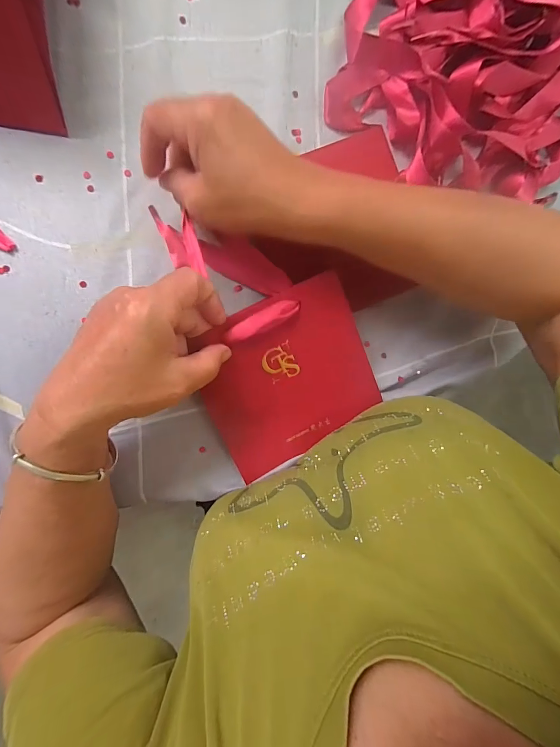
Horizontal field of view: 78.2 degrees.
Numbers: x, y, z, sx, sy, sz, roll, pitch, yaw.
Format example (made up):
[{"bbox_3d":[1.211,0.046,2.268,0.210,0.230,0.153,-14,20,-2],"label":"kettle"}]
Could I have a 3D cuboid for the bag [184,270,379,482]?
[{"bbox_3d":[0.007,0.004,0.282,0.136,0.008,0.129,-25,108,-4],"label":"bag"}]

